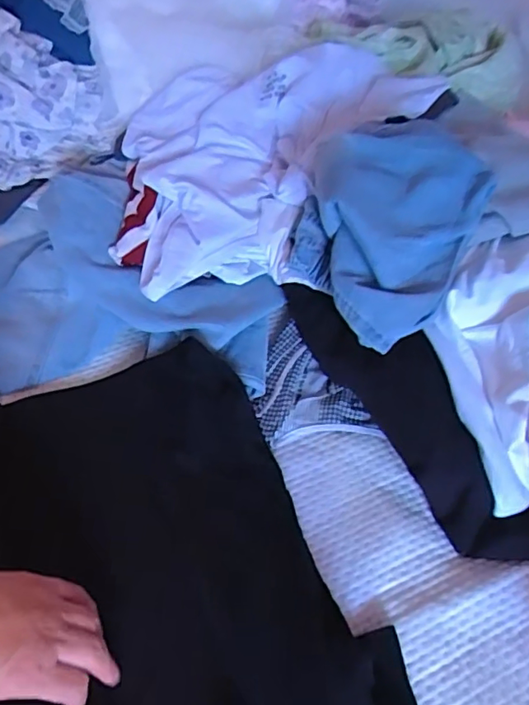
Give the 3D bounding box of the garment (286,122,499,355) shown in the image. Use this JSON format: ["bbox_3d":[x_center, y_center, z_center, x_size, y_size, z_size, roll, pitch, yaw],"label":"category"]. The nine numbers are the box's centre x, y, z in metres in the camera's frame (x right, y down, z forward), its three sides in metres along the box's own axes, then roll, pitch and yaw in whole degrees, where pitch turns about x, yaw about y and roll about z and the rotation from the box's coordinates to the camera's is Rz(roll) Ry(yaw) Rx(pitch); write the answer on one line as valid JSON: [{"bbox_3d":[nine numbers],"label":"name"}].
[{"bbox_3d":[0.117,-0.134,0.575,0.185,0.108,0.238,24,58,12],"label":"garment"}]

